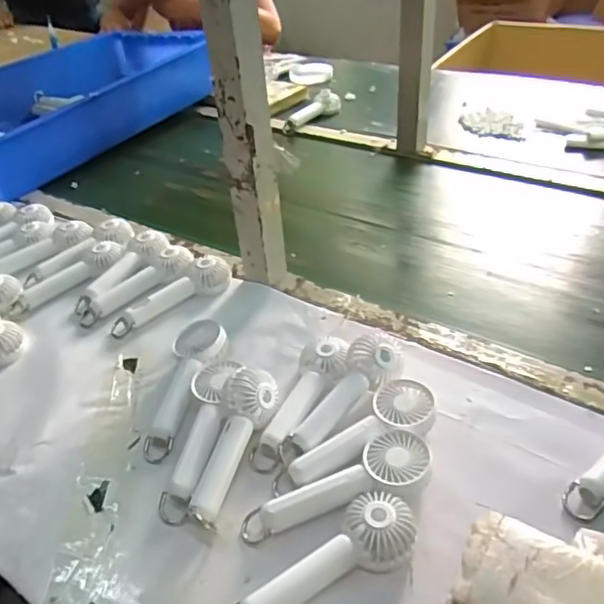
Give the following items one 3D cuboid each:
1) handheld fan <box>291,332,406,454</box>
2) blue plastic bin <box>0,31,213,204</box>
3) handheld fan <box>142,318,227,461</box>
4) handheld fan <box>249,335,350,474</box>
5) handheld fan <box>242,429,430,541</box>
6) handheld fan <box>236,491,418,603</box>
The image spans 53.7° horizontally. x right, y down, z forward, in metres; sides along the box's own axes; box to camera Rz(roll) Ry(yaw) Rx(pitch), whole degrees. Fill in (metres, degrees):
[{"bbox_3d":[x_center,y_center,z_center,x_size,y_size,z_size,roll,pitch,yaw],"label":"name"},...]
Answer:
[{"bbox_3d":[0.045,0.087,0.575,0.053,0.032,0.152,25,58,32],"label":"handheld fan"},{"bbox_3d":[-0.520,-0.418,1.231,0.405,0.105,0.612,19,43,29],"label":"blue plastic bin"},{"bbox_3d":[-0.118,0.082,0.602,0.059,0.035,0.164,2,37,9],"label":"handheld fan"},{"bbox_3d":[0.003,0.093,0.575,0.049,0.035,0.153,11,40,21],"label":"handheld fan"},{"bbox_3d":[0.033,0.156,0.486,0.157,0.031,0.055,-21,40,-20],"label":"handheld fan"},{"bbox_3d":[0.013,0.196,0.447,0.160,0.034,0.052,-21,40,-20],"label":"handheld fan"}]

